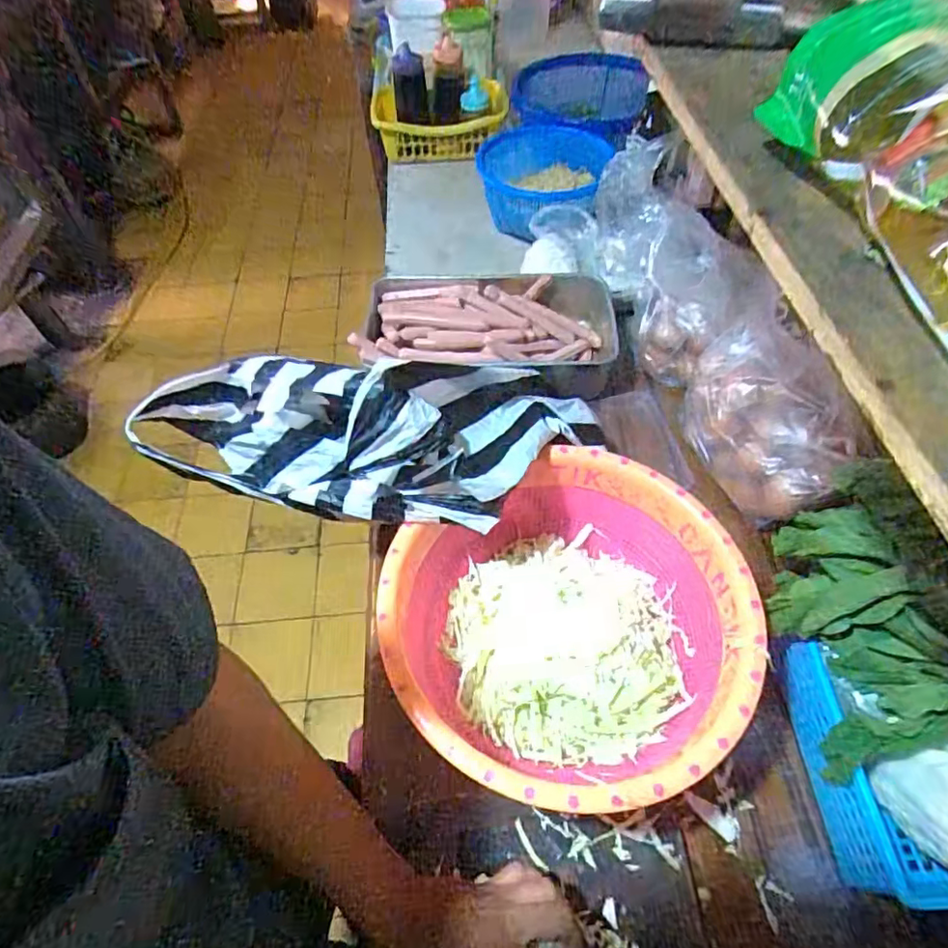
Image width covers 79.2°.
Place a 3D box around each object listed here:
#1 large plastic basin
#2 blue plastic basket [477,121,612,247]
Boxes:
[{"bbox_3d":[0.085,0.145,0.539,0.312,0.128,0.296,-1,55,1],"label":"large plastic basin"},{"bbox_3d":[0.096,-0.479,0.946,0.215,0.124,0.173,11,56,9],"label":"blue plastic basket"}]

